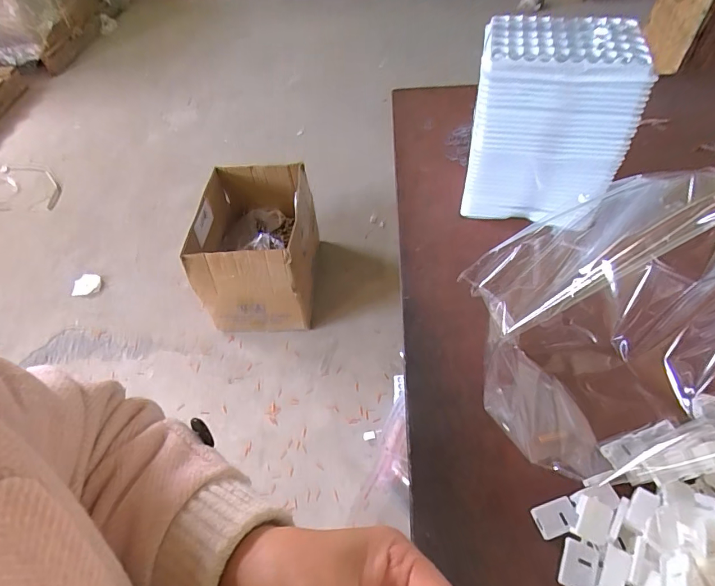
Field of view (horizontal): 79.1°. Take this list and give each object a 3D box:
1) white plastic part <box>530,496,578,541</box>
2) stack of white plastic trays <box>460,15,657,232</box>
[{"bbox_3d":[0.132,0.149,0.286,0.028,0.004,0.020,-16,52,-7],"label":"white plastic part"},{"bbox_3d":[0.177,-0.154,0.414,0.129,0.166,0.077,8,53,12],"label":"stack of white plastic trays"}]

